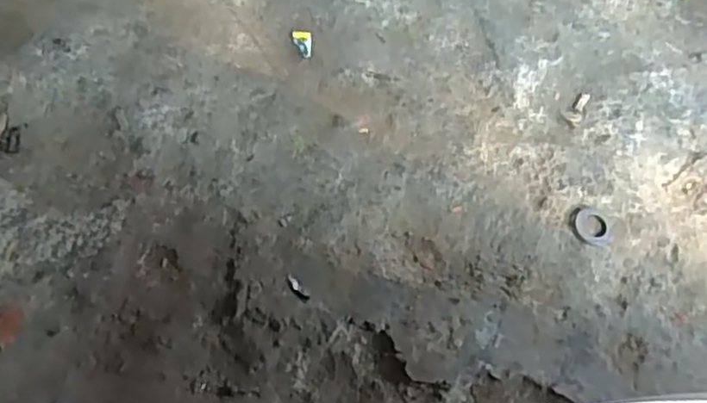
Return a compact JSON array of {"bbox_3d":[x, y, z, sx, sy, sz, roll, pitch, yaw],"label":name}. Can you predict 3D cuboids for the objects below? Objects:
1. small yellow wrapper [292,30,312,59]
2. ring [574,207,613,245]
[{"bbox_3d":[-0.068,-0.208,0.913,0.026,0.004,0.052,-1,60,-5],"label":"small yellow wrapper"},{"bbox_3d":[0.269,0.027,0.772,0.041,0.004,0.045,2,60,-3],"label":"ring"}]

